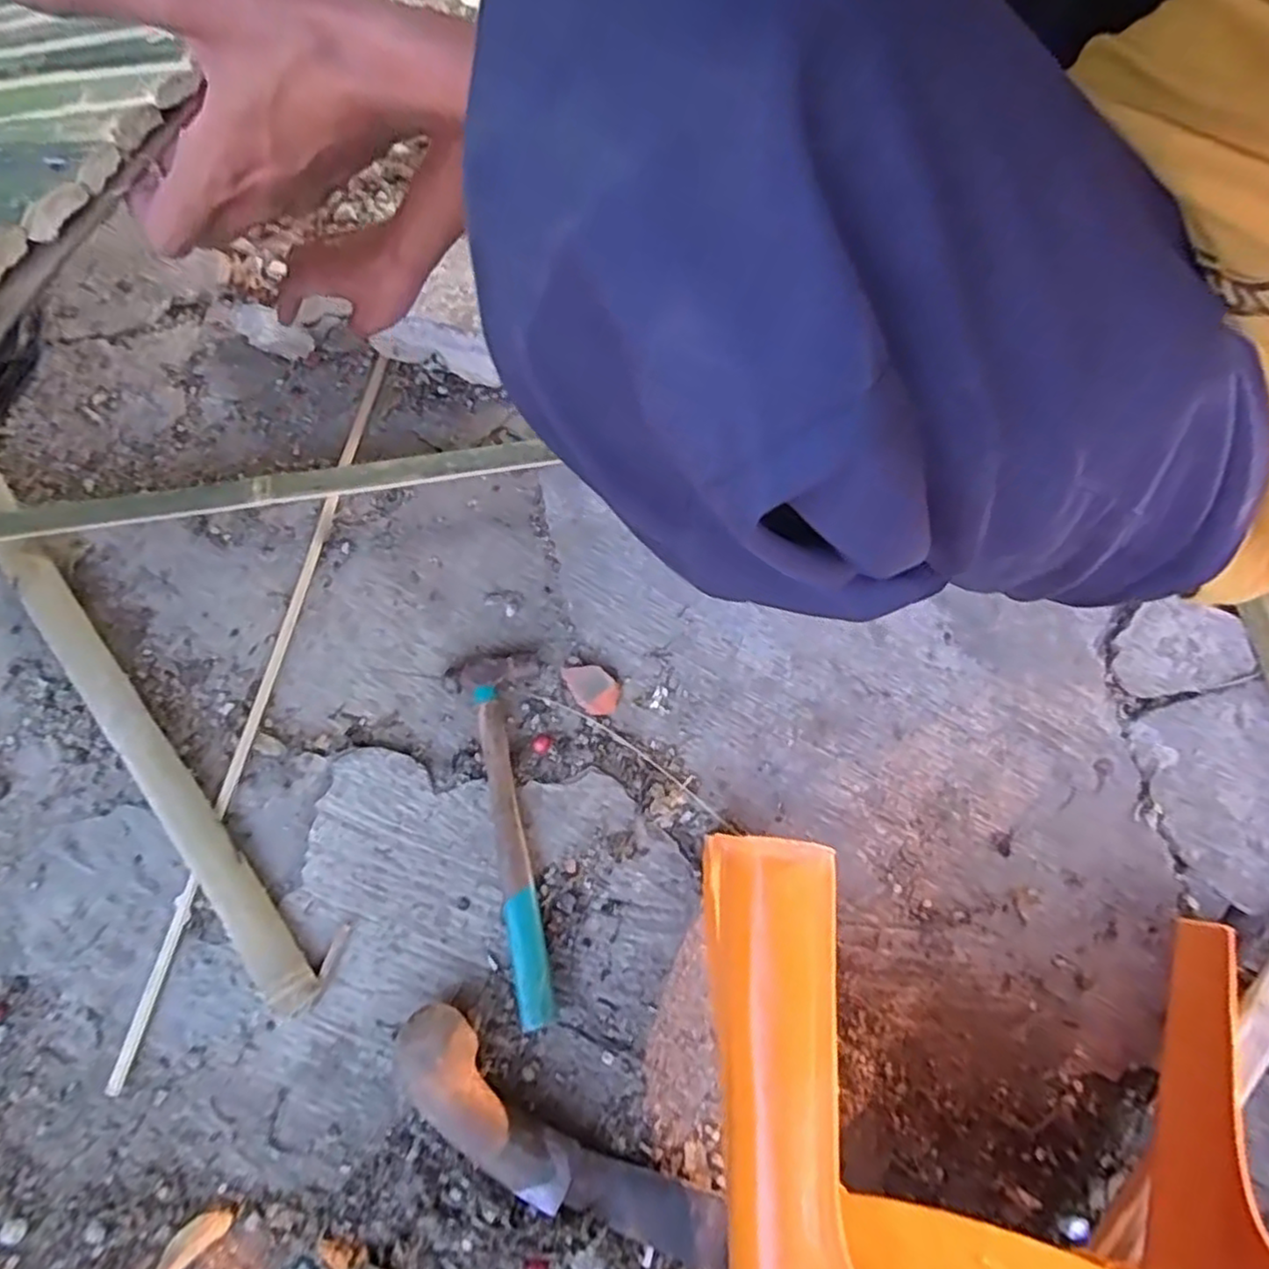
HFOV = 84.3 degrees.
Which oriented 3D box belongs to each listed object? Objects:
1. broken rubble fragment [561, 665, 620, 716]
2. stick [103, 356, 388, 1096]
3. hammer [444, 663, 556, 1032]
[{"bbox_3d":[-0.037,0.044,0.600,0.034,0.014,0.053,-40,76,-14],"label":"broken rubble fragment"},{"bbox_3d":[-0.312,0.025,0.600,0.017,0.014,0.637,10,71,3],"label":"stick"},{"bbox_3d":[-0.095,0.151,0.553,0.064,0.022,0.280,-9,71,-4],"label":"hammer"}]

